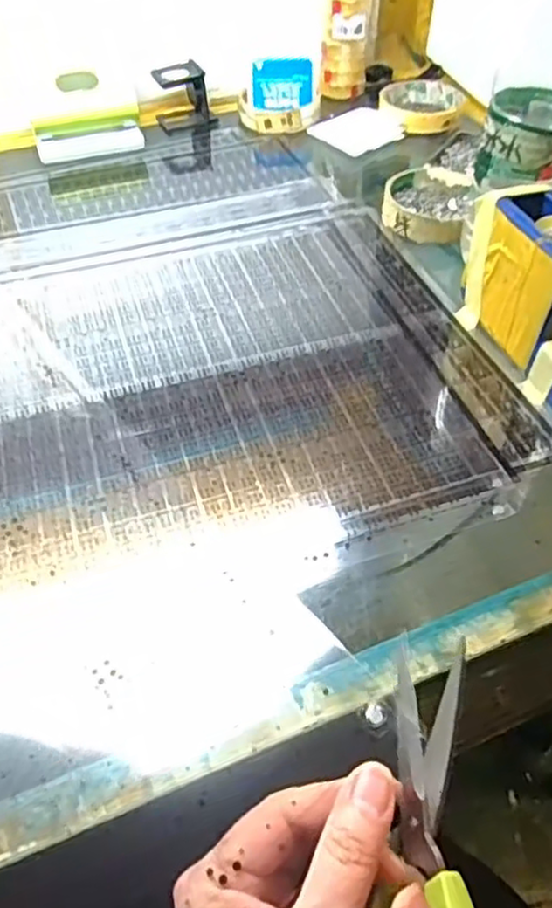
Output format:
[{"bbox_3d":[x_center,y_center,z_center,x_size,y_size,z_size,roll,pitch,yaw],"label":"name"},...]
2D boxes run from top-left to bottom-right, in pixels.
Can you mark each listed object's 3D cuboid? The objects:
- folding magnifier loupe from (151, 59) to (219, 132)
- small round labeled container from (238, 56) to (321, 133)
[{"bbox_3d":[-0.094,-0.364,0.673,0.052,0.052,0.046,-19,51,-16],"label":"folding magnifier loupe"},{"bbox_3d":[0.004,-0.354,0.663,0.080,0.053,0.051,0,49,0],"label":"small round labeled container"}]

